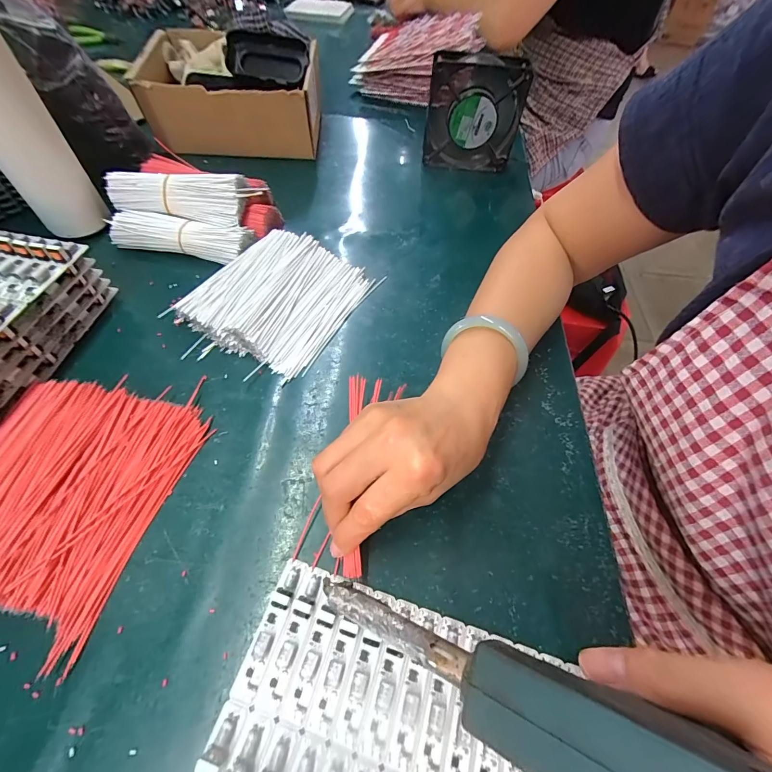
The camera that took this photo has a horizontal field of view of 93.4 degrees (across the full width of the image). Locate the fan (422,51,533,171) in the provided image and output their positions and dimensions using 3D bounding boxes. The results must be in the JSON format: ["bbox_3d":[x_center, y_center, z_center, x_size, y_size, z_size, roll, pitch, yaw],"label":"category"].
[{"bbox_3d":[0.117,-0.355,0.488,0.122,0.133,0.035,3,56,-1],"label":"fan"}]

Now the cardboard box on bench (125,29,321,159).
[{"bbox_3d":[-0.208,-0.406,0.504,0.223,0.103,0.157,1,56,-4],"label":"cardboard box on bench"}]

